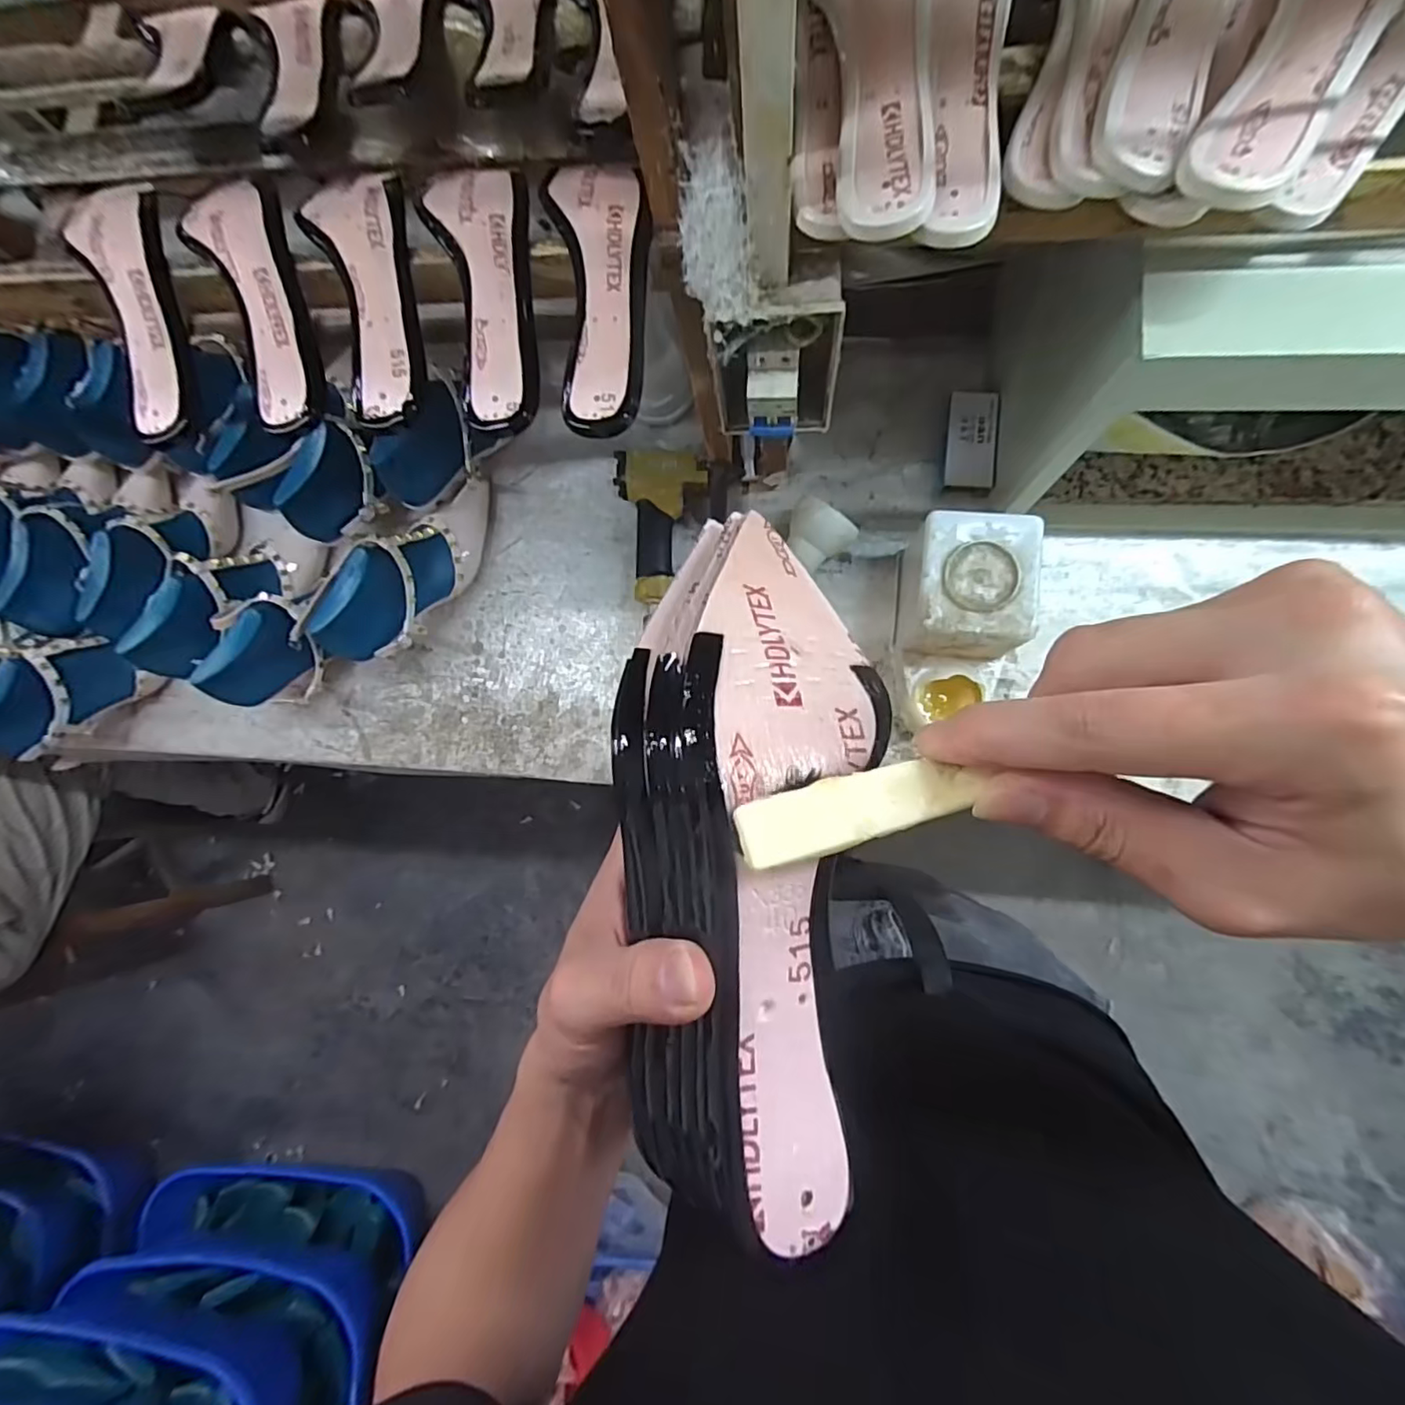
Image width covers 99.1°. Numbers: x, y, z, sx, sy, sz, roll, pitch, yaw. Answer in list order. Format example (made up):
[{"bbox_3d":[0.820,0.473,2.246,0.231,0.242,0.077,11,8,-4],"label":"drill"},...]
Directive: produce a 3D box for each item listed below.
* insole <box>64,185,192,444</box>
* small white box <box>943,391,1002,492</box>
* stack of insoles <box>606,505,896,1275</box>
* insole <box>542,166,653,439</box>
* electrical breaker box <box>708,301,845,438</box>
[{"bbox_3d":[-0.402,-0.280,0.429,0.058,0.031,0.194,-19,83,5],"label":"insole"},{"bbox_3d":[0.290,-0.281,0.650,0.052,0.027,0.105,3,85,7],"label":"small white box"},{"bbox_3d":[0.016,0.040,0.198,0.086,0.057,0.235,-1,75,7],"label":"stack of insoles"},{"bbox_3d":[-0.064,-0.272,0.395,0.066,0.021,0.183,-7,84,6],"label":"insole"},{"bbox_3d":[0.054,-0.232,0.434,0.095,0.119,0.045,-8,84,6],"label":"electrical breaker box"}]

